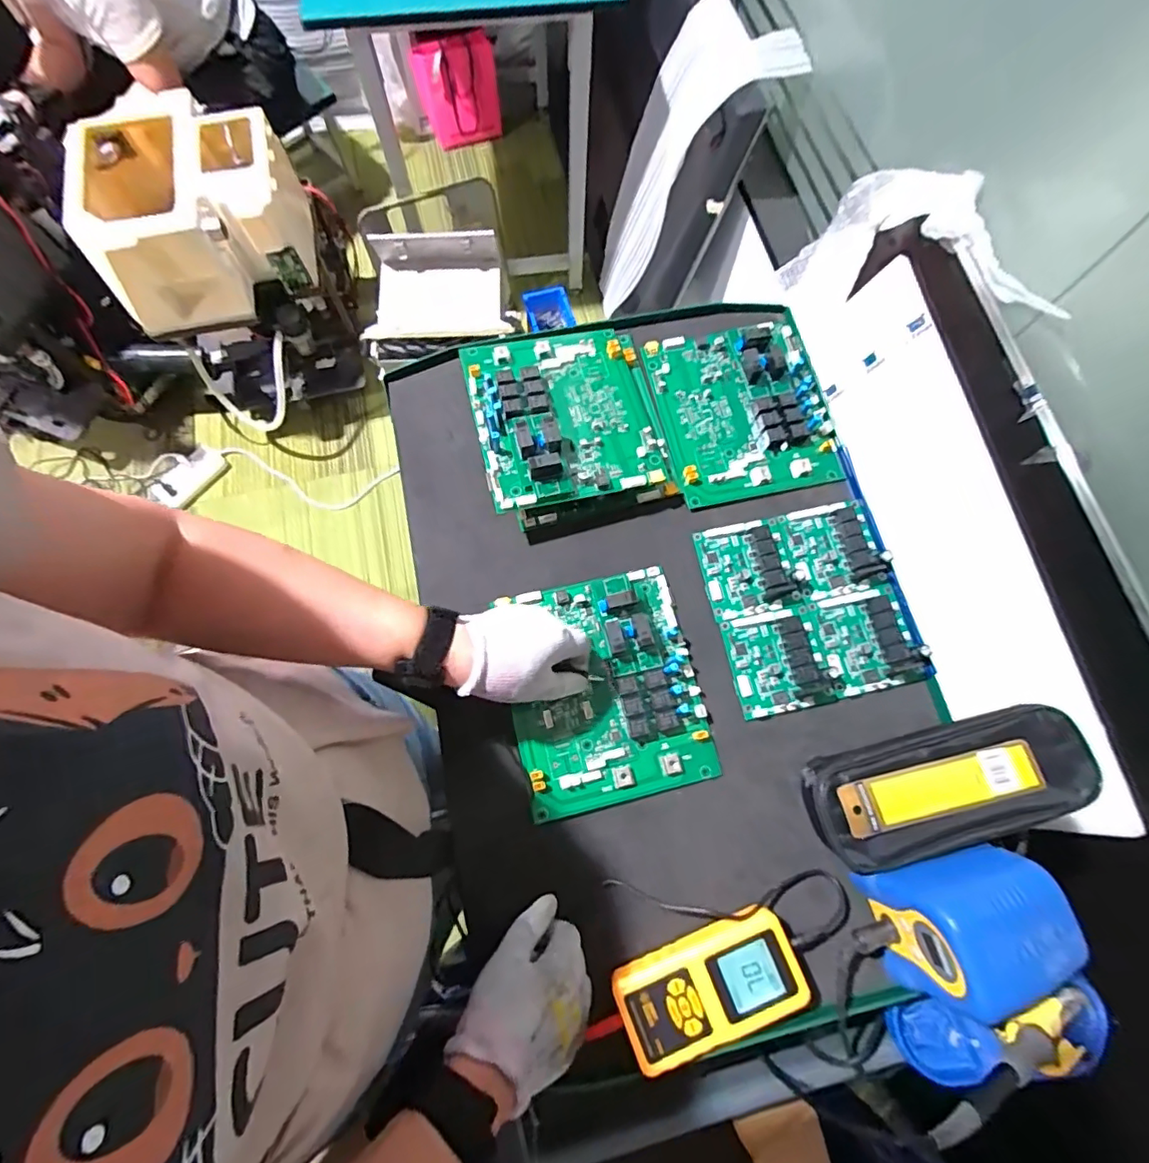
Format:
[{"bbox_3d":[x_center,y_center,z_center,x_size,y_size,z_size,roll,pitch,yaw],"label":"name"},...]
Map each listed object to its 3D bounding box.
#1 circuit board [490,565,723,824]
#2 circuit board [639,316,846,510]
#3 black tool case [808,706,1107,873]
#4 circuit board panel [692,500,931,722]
[{"bbox_3d":[0.027,0.094,0.492,0.170,0.028,0.201,-13,74,-5],"label":"circuit board"},{"bbox_3d":[0.182,-0.189,0.584,0.175,0.024,0.199,-11,74,-5],"label":"circuit board"},{"bbox_3d":[0.316,0.175,0.465,0.225,0.051,0.092,-14,74,-5],"label":"black tool case"},{"bbox_3d":[0.227,0.022,0.526,0.175,0.022,0.186,-12,74,-5],"label":"circuit board panel"}]

